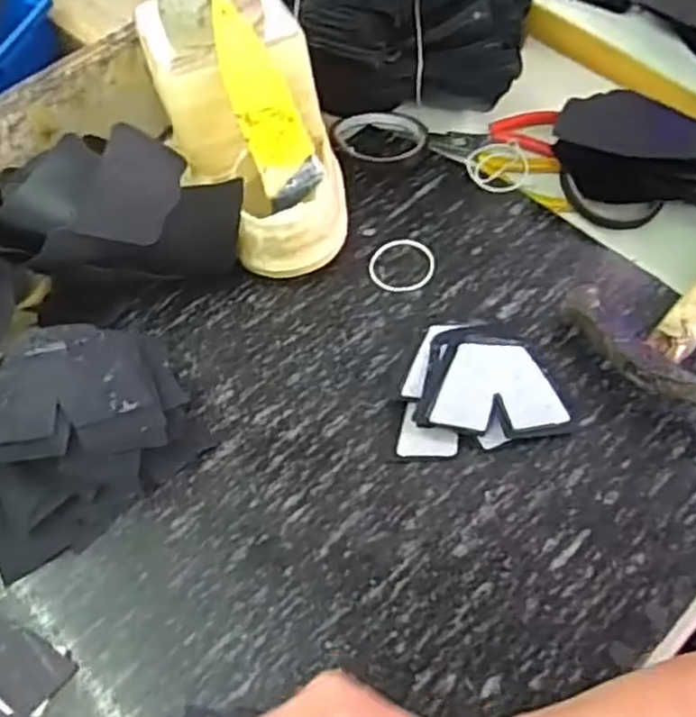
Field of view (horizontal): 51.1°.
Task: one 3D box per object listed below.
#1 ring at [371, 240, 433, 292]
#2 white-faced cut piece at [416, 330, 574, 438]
[{"bbox_3d":[0.039,-0.068,0.529,0.046,0.004,0.045,-1,60,2],"label":"ring"},{"bbox_3d":[0.094,0.015,0.465,0.089,0.010,0.071,8,65,4],"label":"white-faced cut piece"}]

